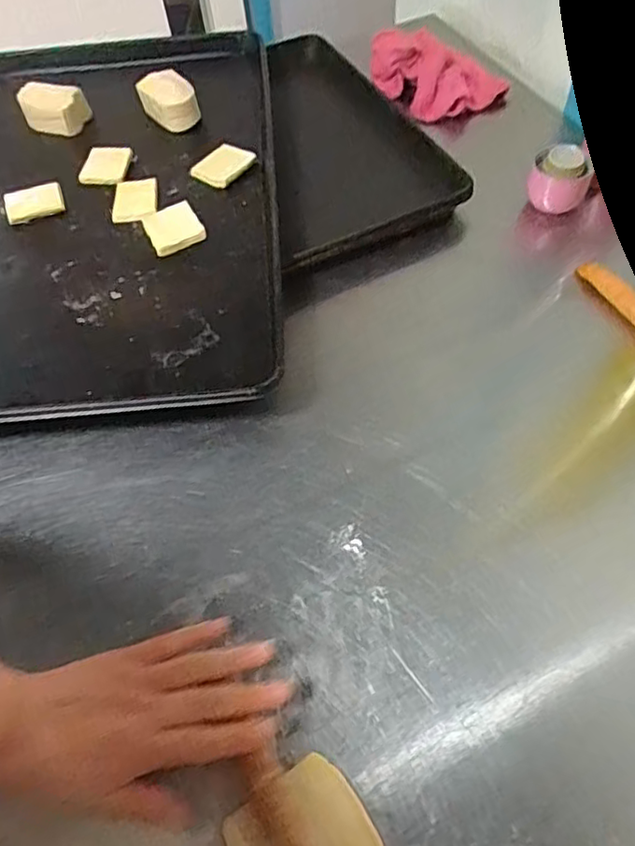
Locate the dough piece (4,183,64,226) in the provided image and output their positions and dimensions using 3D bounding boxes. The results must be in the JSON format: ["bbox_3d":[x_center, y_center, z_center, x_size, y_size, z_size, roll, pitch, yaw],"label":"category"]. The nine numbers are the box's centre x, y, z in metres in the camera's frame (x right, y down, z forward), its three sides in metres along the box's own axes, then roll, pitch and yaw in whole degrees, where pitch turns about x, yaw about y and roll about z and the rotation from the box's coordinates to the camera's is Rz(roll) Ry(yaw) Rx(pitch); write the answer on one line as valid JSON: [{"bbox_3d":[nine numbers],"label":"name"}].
[{"bbox_3d":[-0.303,-0.234,0.669,0.060,0.020,0.033,-17,58,-7],"label":"dough piece"}]

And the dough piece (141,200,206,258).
[{"bbox_3d":[-0.146,-0.199,0.636,0.052,0.010,0.060,-24,60,-11],"label":"dough piece"}]

